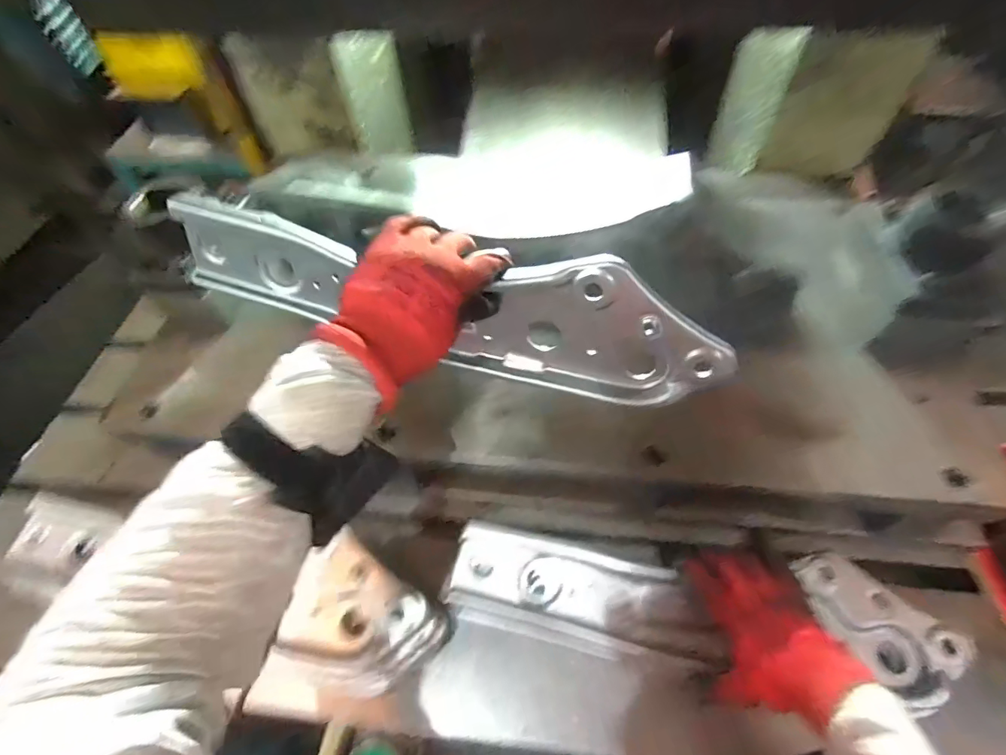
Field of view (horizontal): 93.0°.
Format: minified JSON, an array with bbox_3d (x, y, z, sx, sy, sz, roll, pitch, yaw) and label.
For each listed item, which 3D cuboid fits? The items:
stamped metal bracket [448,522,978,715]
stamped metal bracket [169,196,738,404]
[{"bbox_3d":[0.167,0.203,0.441,0.430,0.025,0.094,4,56,10],"label":"stamped metal bracket"},{"bbox_3d":[-0.051,-0.060,0.373,0.428,0.108,0.023,10,41,10],"label":"stamped metal bracket"}]

